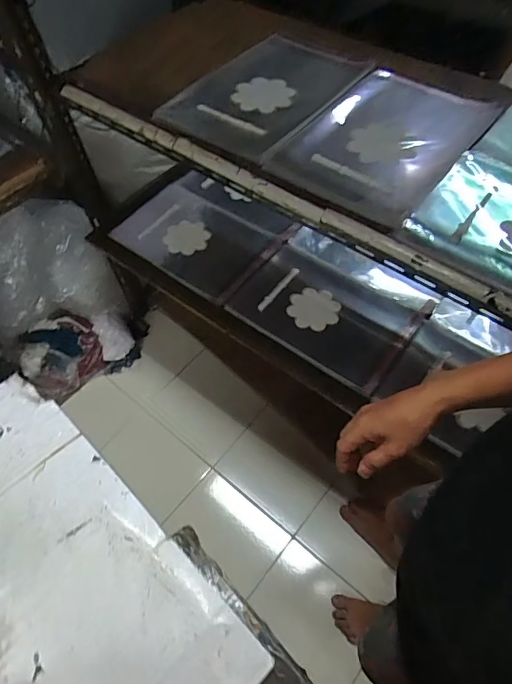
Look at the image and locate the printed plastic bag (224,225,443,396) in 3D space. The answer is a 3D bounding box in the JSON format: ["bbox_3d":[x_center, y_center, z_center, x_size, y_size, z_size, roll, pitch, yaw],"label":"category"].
[{"bbox_3d":[0.170,-0.097,1.075,0.388,0.034,0.311,32,65,20],"label":"printed plastic bag"}]

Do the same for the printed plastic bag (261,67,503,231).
[{"bbox_3d":[0.213,-0.357,0.811,0.272,0.034,0.391,32,65,20],"label":"printed plastic bag"}]

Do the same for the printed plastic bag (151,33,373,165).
[{"bbox_3d":[0.027,-0.492,0.901,0.256,0.039,0.409,32,65,19],"label":"printed plastic bag"}]

